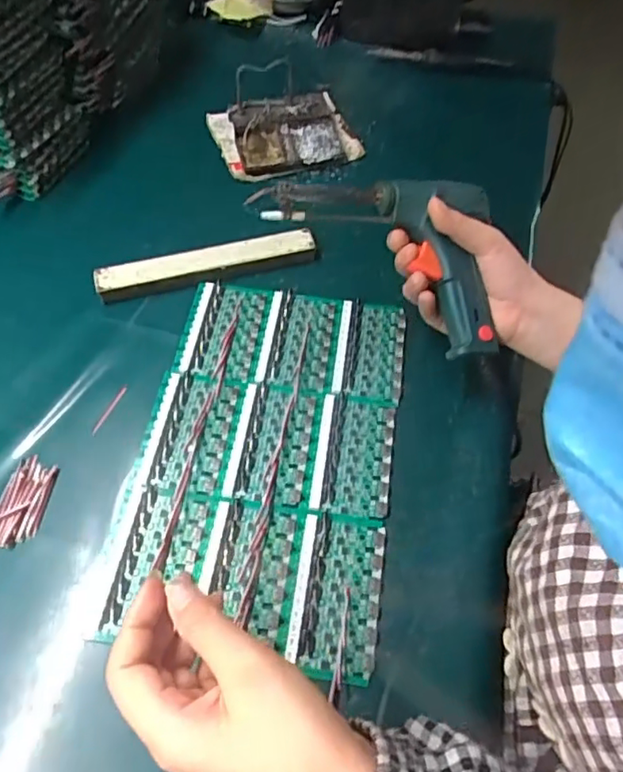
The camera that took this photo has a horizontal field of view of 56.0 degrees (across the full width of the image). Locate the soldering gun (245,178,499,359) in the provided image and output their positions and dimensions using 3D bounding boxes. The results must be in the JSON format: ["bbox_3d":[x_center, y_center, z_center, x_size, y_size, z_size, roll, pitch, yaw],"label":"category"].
[{"bbox_3d":[0.072,-0.116,0.452,0.198,0.040,0.123,32,77,-9],"label":"soldering gun"}]

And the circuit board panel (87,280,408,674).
[{"bbox_3d":[-0.032,0.043,0.452,0.186,0.013,0.298,10,57,2],"label":"circuit board panel"}]

